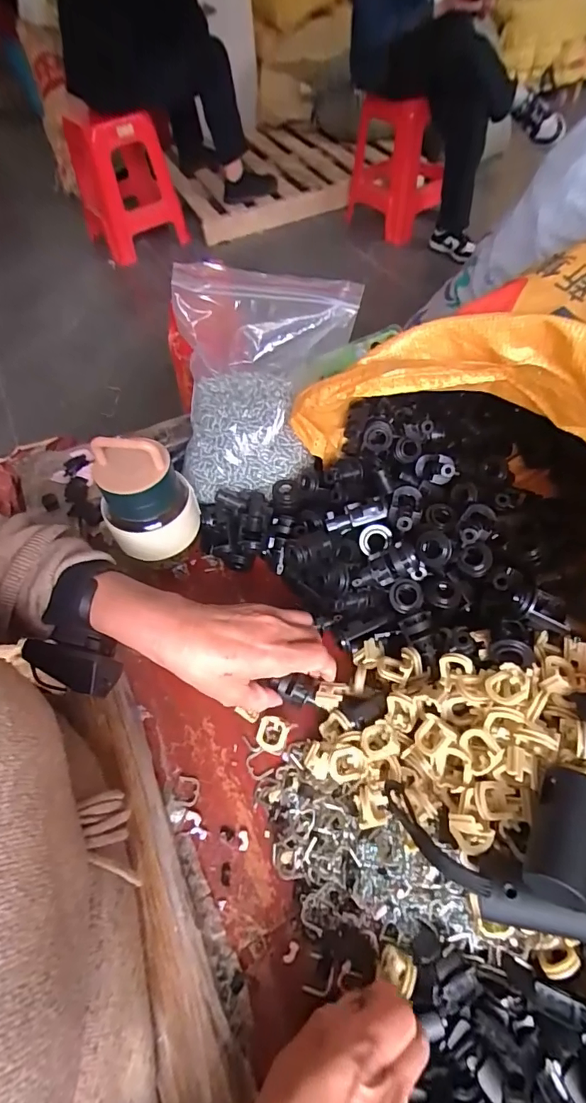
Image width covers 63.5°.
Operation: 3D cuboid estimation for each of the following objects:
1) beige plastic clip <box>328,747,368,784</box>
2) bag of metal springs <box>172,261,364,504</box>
[{"bbox_3d":[0.038,0.147,0.326,0.026,0.006,0.020,-13,57,-4],"label":"beige plastic clip"},{"bbox_3d":[-0.025,-0.156,0.422,0.150,0.141,0.153,4,57,7],"label":"bag of metal springs"}]

